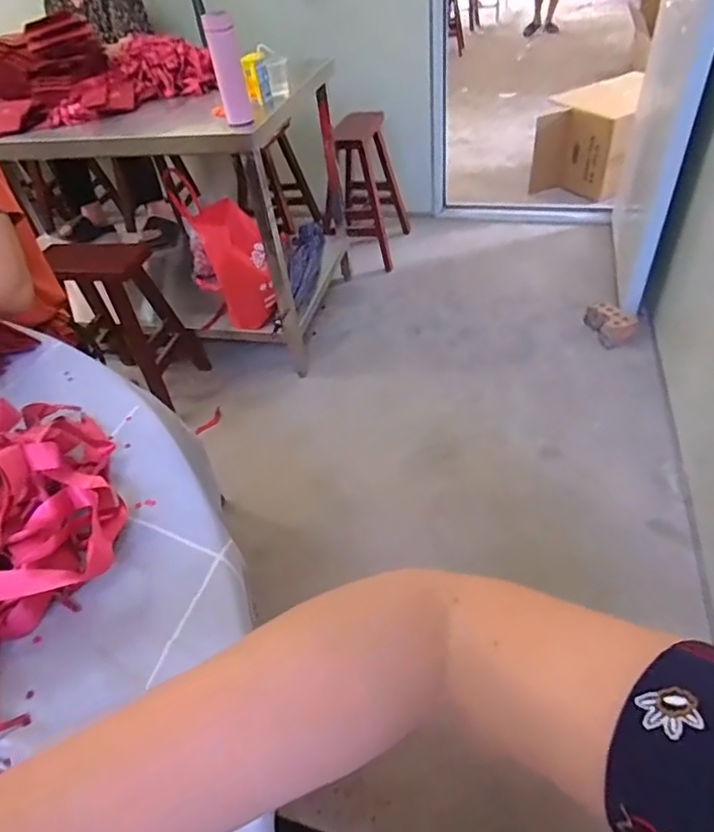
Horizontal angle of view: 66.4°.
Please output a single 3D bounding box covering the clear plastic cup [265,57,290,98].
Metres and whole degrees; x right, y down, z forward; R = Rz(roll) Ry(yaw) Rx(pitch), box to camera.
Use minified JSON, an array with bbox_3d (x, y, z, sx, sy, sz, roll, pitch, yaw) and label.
[{"bbox_3d":[-0.210,-0.881,1.419,0.061,0.084,0.068,-7,43,1],"label":"clear plastic cup"}]

